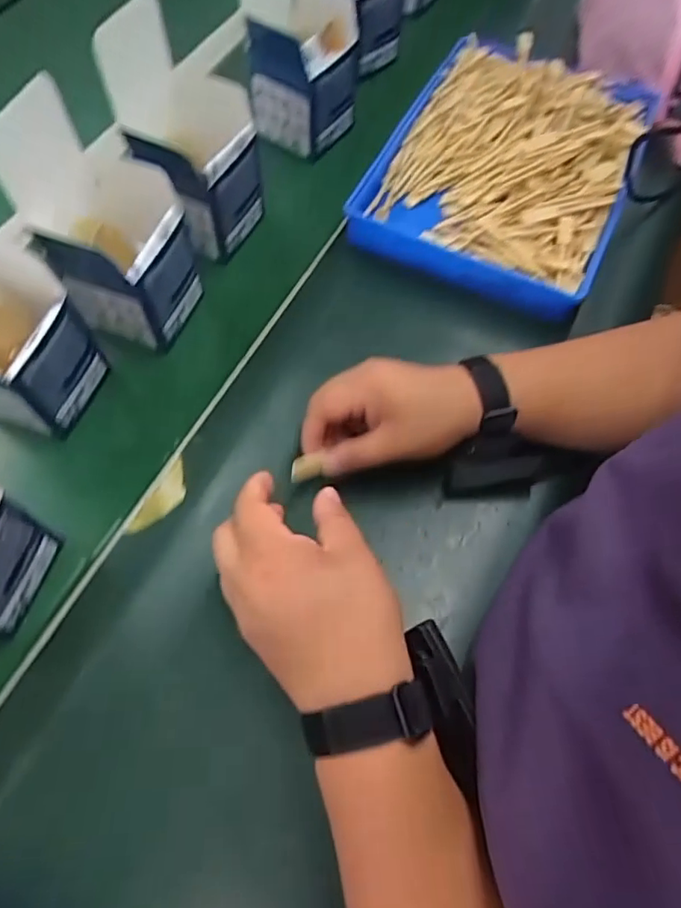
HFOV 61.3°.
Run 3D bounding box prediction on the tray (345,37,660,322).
[{"bbox_3d":[0.172,-0.298,0.598,0.237,0.050,0.341,23,68,9],"label":"tray"}]

